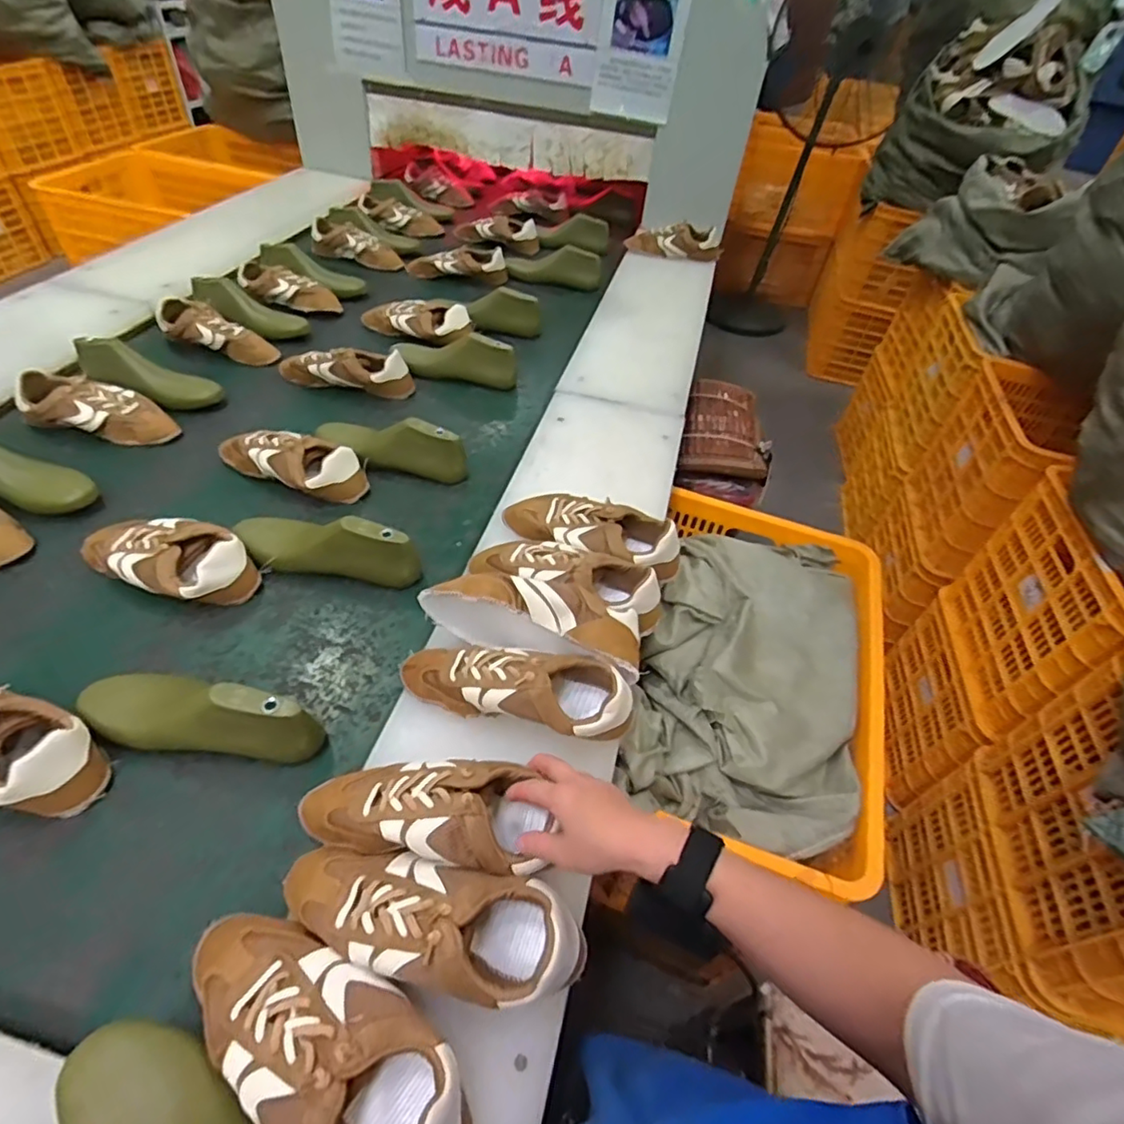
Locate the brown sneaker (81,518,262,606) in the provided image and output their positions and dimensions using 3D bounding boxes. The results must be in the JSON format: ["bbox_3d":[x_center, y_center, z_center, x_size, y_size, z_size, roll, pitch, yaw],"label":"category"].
[{"bbox_3d":[-0.516,-0.009,0.766,0.240,0.072,0.103,13,48,6],"label":"brown sneaker"}]

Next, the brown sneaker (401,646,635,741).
[{"bbox_3d":[-0.050,0.126,0.621,0.246,0.076,0.086,15,48,7],"label":"brown sneaker"}]

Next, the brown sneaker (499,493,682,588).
[{"bbox_3d":[0.038,-0.037,0.791,0.244,0.074,0.099,15,48,7],"label":"brown sneaker"}]

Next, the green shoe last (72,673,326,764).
[{"bbox_3d":[-0.379,0.153,0.620,0.246,0.092,0.066,7,48,0],"label":"green shoe last"}]

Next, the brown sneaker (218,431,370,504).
[{"bbox_3d":[-0.420,-0.155,0.912,0.243,0.067,0.081,16,48,9],"label":"brown sneaker"}]

